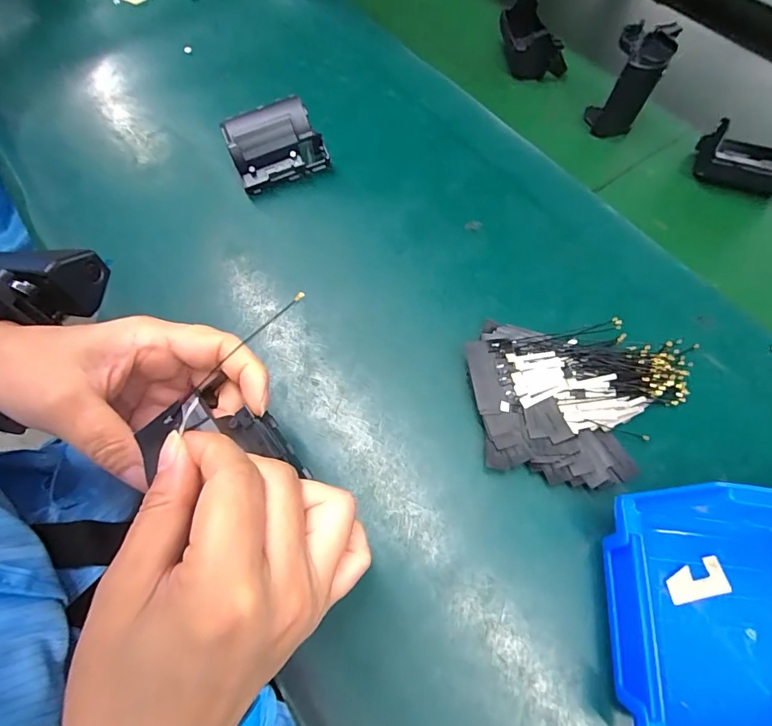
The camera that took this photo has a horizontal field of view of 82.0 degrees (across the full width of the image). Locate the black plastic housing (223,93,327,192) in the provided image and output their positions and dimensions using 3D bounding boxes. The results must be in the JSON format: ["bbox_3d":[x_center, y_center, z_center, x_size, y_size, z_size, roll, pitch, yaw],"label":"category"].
[{"bbox_3d":[-0.083,-0.166,0.339,0.070,0.045,0.043,-19,66,-6],"label":"black plastic housing"}]

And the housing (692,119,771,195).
[{"bbox_3d":[0.282,-0.157,0.345,0.073,0.041,0.055,19,68,11],"label":"housing"}]

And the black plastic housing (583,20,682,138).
[{"bbox_3d":[0.191,-0.220,0.351,0.040,0.074,0.033,25,69,13],"label":"black plastic housing"}]

